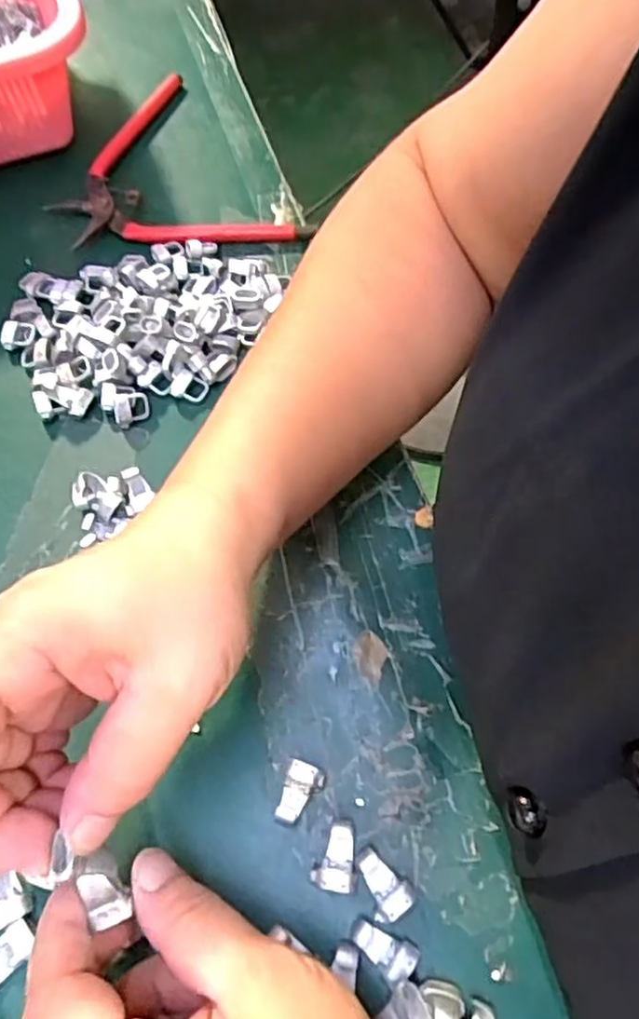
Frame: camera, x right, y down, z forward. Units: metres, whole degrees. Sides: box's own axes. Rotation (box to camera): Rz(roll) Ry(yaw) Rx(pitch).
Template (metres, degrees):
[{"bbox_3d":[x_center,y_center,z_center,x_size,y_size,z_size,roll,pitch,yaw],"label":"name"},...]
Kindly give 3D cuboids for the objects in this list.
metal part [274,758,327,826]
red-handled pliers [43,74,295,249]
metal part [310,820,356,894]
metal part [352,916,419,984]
[{"bbox_3d":[-0.007,0.107,0.255,0.014,0.009,0.022,14,67,9],"label":"metal part"},{"bbox_3d":[-0.095,-0.183,0.384,0.105,0.012,0.143,-31,68,-11],"label":"red-handled pliers"},{"bbox_3d":[0.005,0.124,0.246,0.016,0.008,0.023,2,65,3],"label":"metal part"},{"bbox_3d":[0.021,0.150,0.232,0.022,0.008,0.012,22,68,12],"label":"metal part"}]

